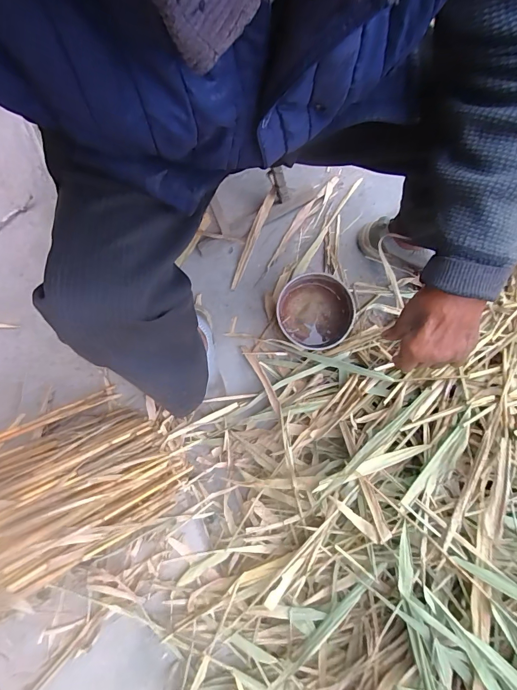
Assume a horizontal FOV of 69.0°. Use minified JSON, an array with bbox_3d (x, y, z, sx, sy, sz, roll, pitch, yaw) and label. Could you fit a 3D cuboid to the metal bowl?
[{"bbox_3d":[0.122,-0.072,0.833,0.155,0.065,0.169,-33,83,-6],"label":"metal bowl"}]

